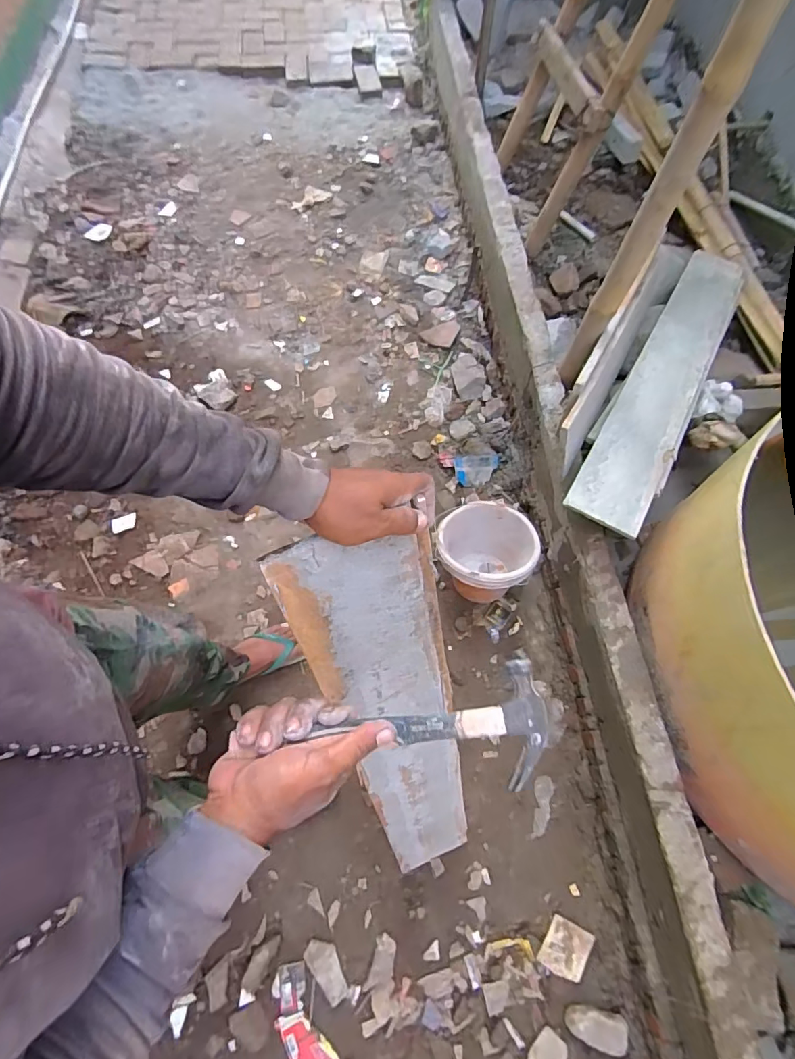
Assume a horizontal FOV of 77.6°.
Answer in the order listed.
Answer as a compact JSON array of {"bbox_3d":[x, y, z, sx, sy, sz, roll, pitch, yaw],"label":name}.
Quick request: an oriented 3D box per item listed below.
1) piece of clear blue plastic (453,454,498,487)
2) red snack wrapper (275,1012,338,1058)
[{"bbox_3d":[0.251,-0.188,1.564,0.138,0.018,0.095,-5,86,0],"label":"piece of clear blue plastic"},{"bbox_3d":[-0.184,1.073,1.021,0.084,0.009,0.138,-28,70,-12],"label":"red snack wrapper"}]

